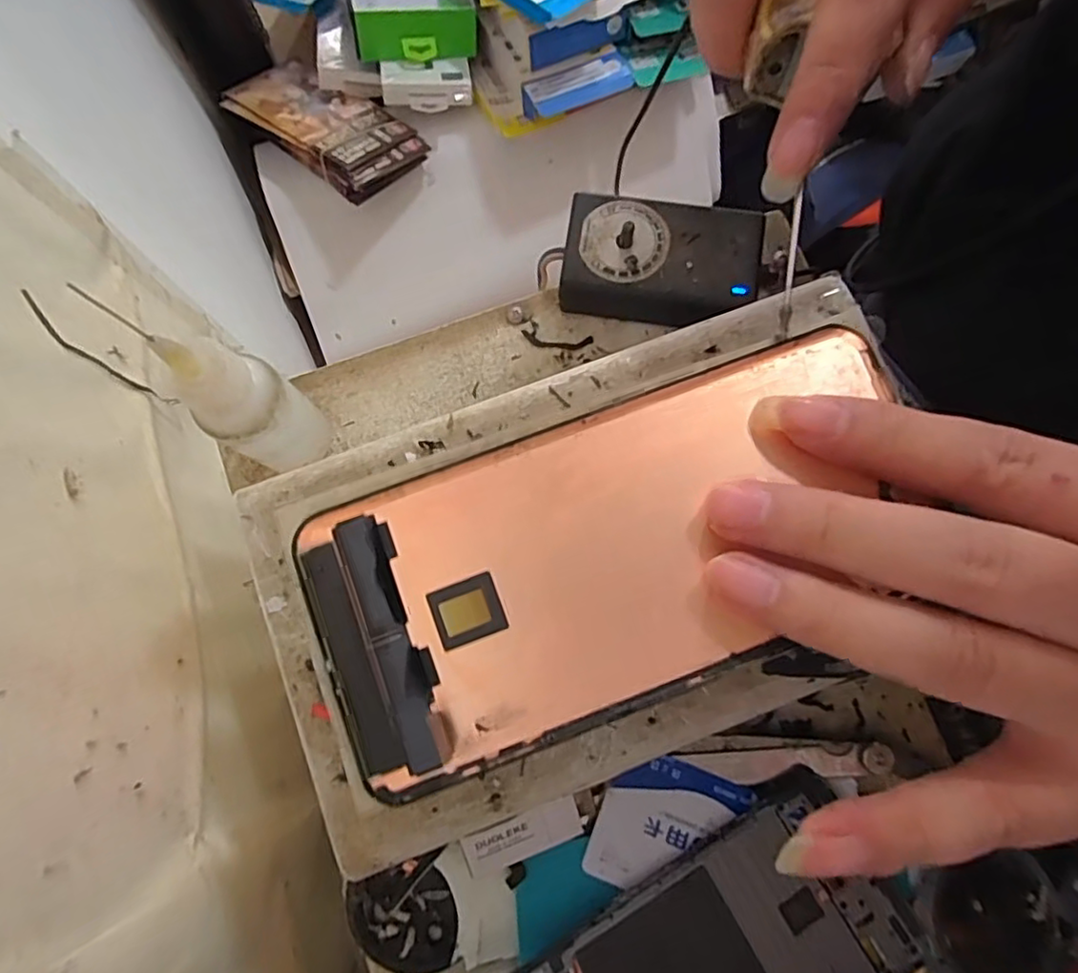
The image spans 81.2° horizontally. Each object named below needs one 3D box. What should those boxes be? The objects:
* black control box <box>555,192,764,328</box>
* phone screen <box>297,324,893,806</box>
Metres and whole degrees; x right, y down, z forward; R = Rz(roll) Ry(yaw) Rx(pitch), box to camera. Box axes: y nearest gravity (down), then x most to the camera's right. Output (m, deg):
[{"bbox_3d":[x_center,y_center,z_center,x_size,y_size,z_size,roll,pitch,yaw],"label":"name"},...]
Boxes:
[{"bbox_3d":[0.056,-0.106,0.297,0.086,0.031,0.047,10,78,4],"label":"black control box"},{"bbox_3d":[0.021,0.016,0.161,0.156,0.006,0.071,-21,78,-3],"label":"phone screen"}]

